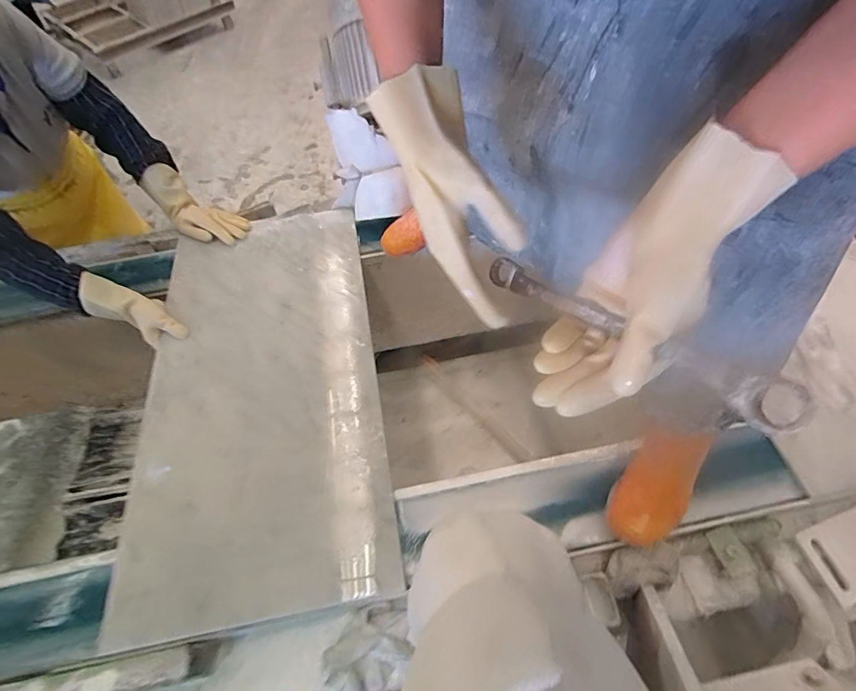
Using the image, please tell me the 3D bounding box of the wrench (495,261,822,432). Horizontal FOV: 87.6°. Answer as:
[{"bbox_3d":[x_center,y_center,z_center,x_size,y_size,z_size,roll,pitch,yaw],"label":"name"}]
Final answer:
[{"bbox_3d":[0.124,-0.018,0.316,0.028,0.025,0.252,-34,41,-17],"label":"wrench"}]

